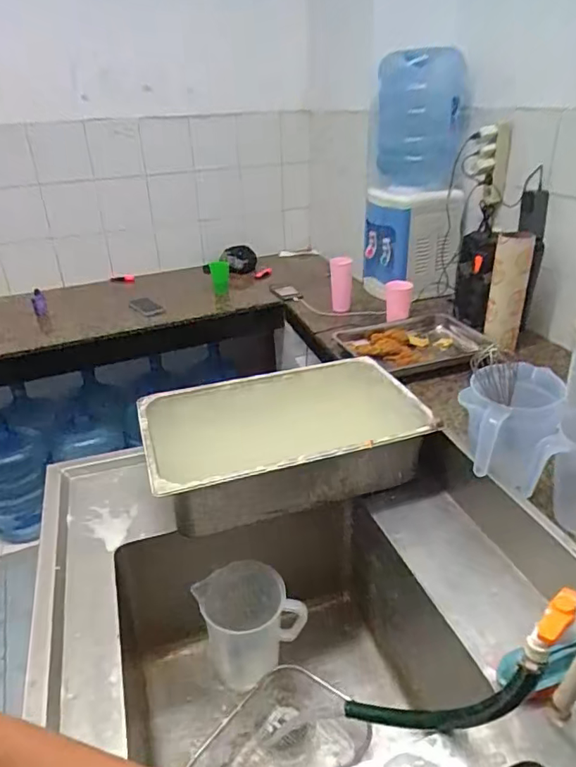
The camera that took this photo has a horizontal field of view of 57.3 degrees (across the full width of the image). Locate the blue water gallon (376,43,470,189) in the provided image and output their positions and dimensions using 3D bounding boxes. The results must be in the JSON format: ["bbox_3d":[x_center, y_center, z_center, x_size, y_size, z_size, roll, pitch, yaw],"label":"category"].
[{"bbox_3d":[0.389,-0.747,1.525,0.230,0.359,0.293,7,30,16],"label":"blue water gallon"}]

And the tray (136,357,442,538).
[{"bbox_3d":[-0.010,0.112,1.031,0.507,0.141,0.309,-10,29,-14],"label":"tray"}]

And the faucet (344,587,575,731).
[{"bbox_3d":[0.202,0.338,0.595,0.109,0.371,0.090,35,39,10],"label":"faucet"}]

